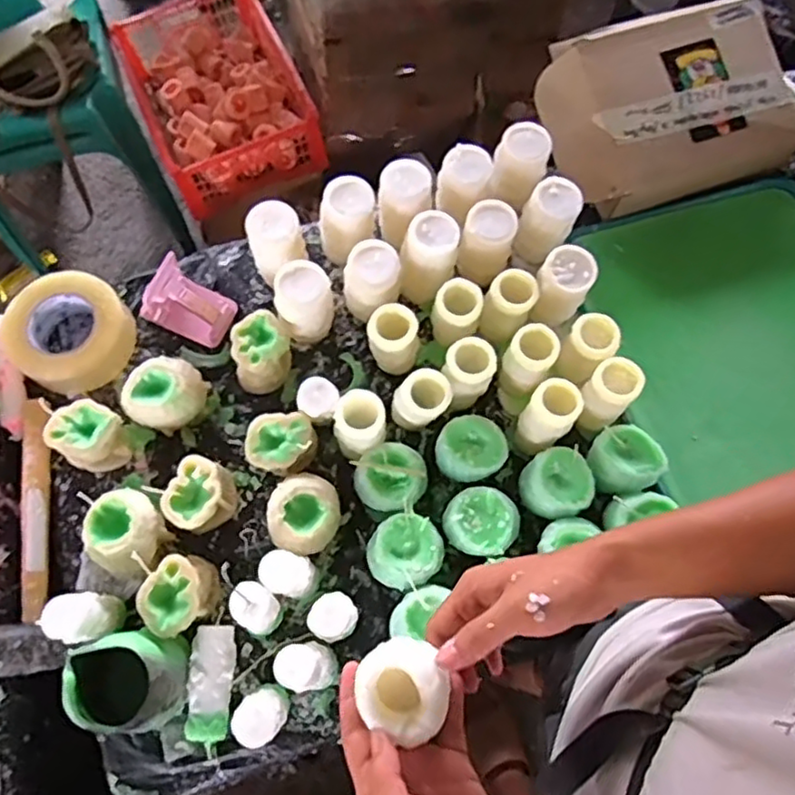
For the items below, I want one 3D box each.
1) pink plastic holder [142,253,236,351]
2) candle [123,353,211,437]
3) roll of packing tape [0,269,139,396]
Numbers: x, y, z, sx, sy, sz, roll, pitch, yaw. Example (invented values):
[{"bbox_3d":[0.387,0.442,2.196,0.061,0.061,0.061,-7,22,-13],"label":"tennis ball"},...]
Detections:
[{"bbox_3d":[-0.242,-0.109,0.763,0.076,0.082,0.080,36,75,11],"label":"pink plastic holder"},{"bbox_3d":[-0.254,0.000,0.725,0.076,0.070,0.069,-4,71,-2],"label":"candle"},{"bbox_3d":[-0.382,-0.077,0.762,0.128,0.051,0.131,0,71,-1],"label":"roll of packing tape"}]

